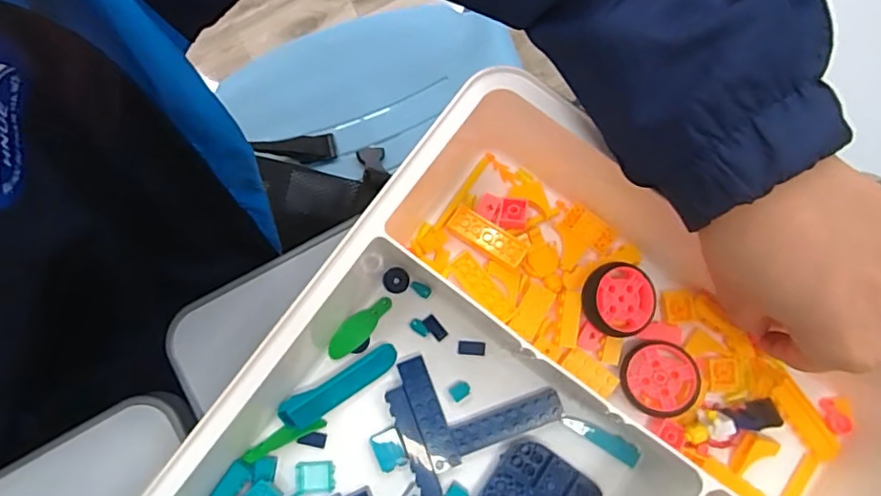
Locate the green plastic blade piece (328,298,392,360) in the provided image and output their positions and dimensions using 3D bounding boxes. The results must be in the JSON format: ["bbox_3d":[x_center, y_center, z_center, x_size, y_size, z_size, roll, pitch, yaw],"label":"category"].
[{"bbox_3d":[-0.047,0.046,0.317,0.045,0.004,0.016,-40,81,-8],"label":"green plastic blade piece"}]

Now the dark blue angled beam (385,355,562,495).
[{"bbox_3d":[0.019,0.088,0.308,0.088,0.011,0.070,-23,79,-5],"label":"dark blue angled beam"}]

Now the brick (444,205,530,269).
[{"bbox_3d":[0.027,-0.006,0.322,0.048,0.012,0.017,31,80,6],"label":"brick"}]

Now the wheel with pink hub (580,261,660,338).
[{"bbox_3d":[0.101,0.030,0.311,0.040,0.016,0.039,0,78,0],"label":"wheel with pink hub"}]

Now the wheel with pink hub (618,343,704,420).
[{"bbox_3d":[0.123,0.074,0.309,0.040,0.010,0.040,-3,75,13],"label":"wheel with pink hub"}]

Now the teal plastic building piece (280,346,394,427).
[{"bbox_3d":[-0.056,0.077,0.307,0.070,0.012,0.016,-30,80,-6],"label":"teal plastic building piece"}]

